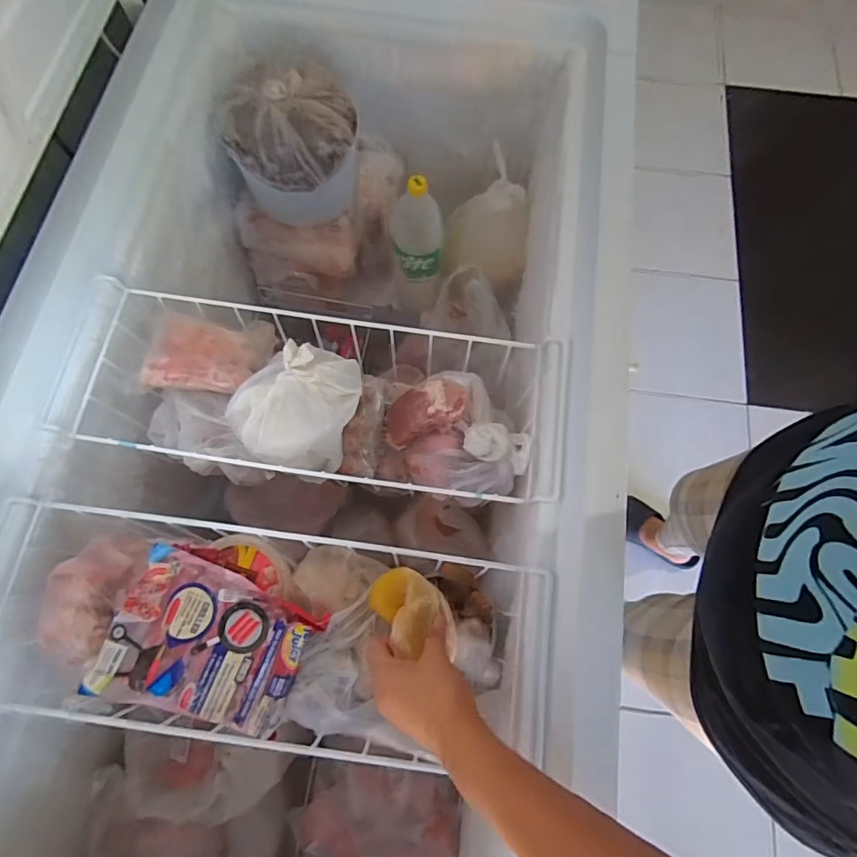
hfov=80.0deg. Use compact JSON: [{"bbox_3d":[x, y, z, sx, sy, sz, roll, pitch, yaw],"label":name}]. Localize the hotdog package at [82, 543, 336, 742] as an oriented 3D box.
[{"bbox_3d":[-0.231,0.223,0.528,0.200,0.044,0.157,22,74,6],"label":"hotdog package"}]

